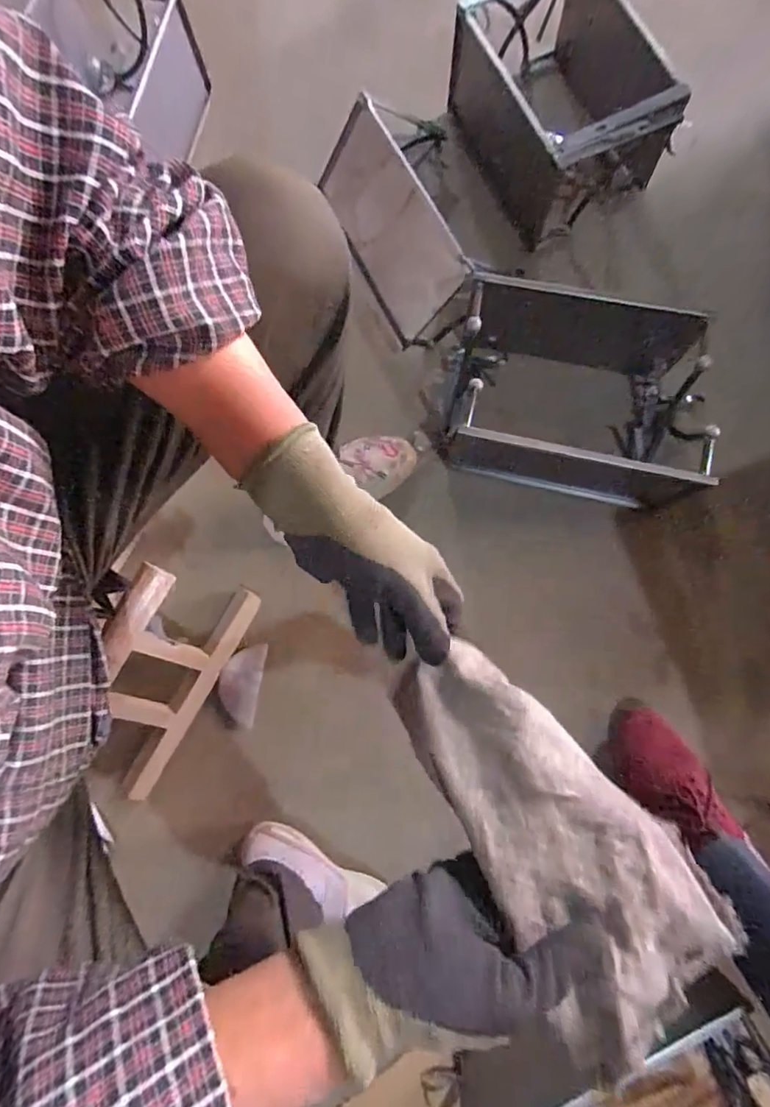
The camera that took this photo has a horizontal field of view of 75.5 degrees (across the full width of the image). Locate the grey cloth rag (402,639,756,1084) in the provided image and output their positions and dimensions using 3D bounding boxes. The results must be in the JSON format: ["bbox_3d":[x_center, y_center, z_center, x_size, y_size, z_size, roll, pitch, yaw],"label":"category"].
[{"bbox_3d":[0.092,0.160,0.302,0.109,0.043,0.221,-34,67,-10],"label":"grey cloth rag"}]

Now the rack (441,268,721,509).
[{"bbox_3d":[0.260,-0.215,0.698,0.332,0.198,0.231,13,72,5],"label":"rack"}]

